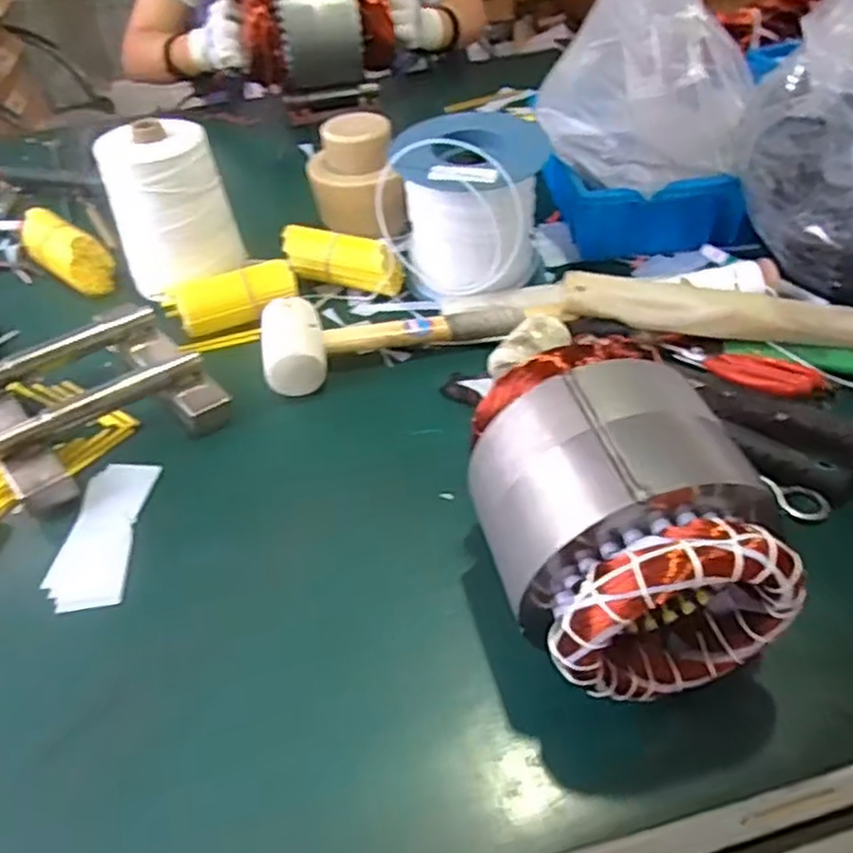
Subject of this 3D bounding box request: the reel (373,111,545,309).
[{"bbox_3d":[0.046,-0.228,0.739,0.151,0.145,0.161,17,48,21],"label":"reel"}]

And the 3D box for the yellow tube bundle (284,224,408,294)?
[{"bbox_3d":[-0.090,-0.176,0.756,0.134,0.048,0.043,17,47,3],"label":"yellow tube bundle"}]

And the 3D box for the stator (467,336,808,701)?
[{"bbox_3d":[0.110,0.057,0.436,0.140,0.152,0.178,-13,45,-9],"label":"stator"}]

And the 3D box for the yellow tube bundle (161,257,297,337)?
[{"bbox_3d":[-0.194,-0.131,0.720,0.129,0.043,0.045,-21,47,-16],"label":"yellow tube bundle"}]

